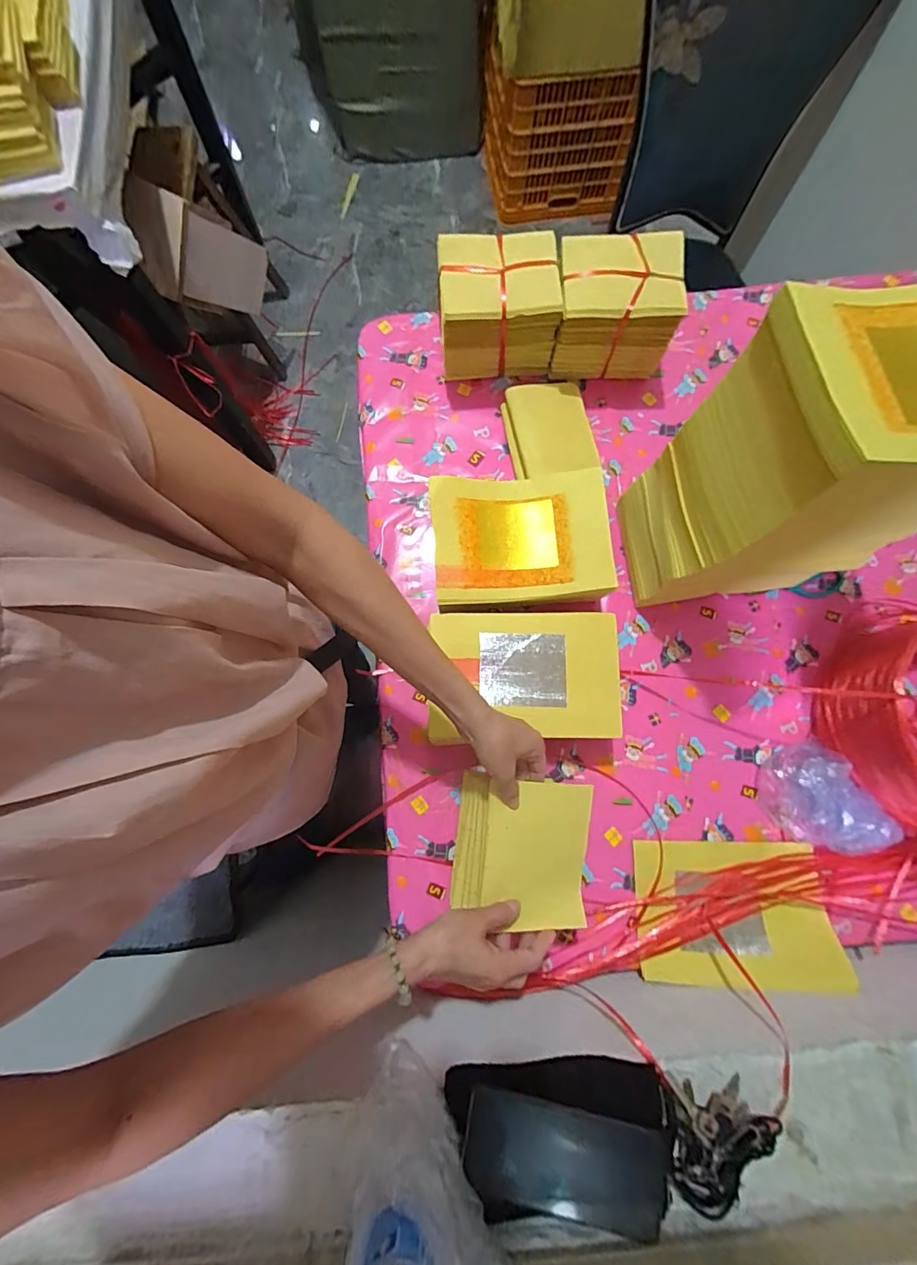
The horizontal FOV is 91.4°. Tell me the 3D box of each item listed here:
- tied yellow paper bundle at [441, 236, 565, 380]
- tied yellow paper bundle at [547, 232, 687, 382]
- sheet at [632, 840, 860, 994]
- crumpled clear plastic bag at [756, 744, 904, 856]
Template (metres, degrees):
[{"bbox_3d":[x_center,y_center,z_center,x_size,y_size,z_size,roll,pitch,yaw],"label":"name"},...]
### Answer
[{"bbox_3d":[0.056,-0.466,0.658,0.160,0.145,0.119,-2,80,0],"label":"tied yellow paper bundle"},{"bbox_3d":[0.220,-0.465,0.656,0.161,0.145,0.118,-1,80,0],"label":"tied yellow paper bundle"},{"bbox_3d":[0.347,0.351,0.559,0.234,0.044,0.158,0,80,0],"label":"sheet"},{"bbox_3d":[0.466,0.219,0.566,0.106,0.077,0.145,-36,82,-6],"label":"crumpled clear plastic bag"}]

